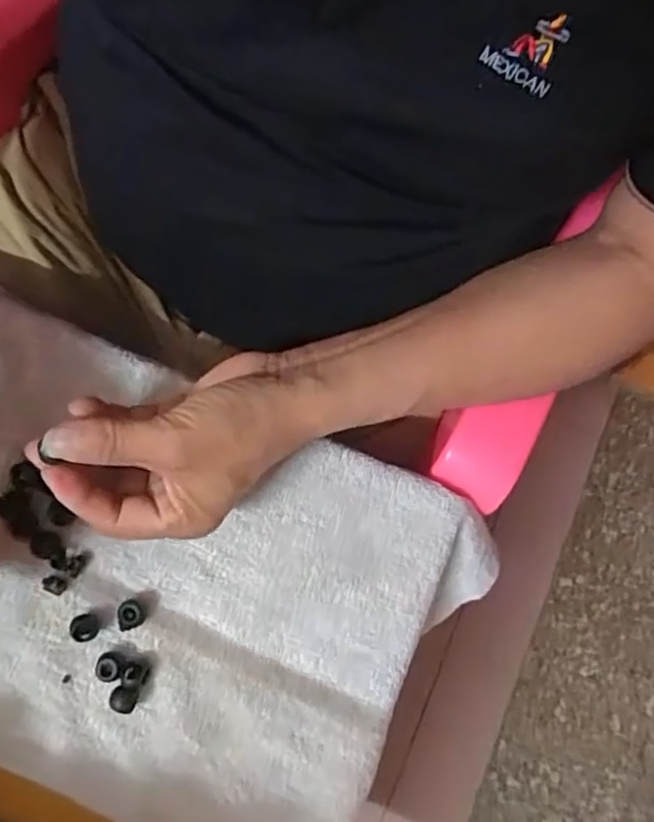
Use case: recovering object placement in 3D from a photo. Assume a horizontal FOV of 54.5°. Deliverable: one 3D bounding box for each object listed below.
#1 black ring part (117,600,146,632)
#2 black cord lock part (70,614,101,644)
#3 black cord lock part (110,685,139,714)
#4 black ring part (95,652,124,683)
[{"bbox_3d":[-0.110,0.114,0.355,0.014,0.009,0.015,0,79,-1],"label":"black ring part"},{"bbox_3d":[-0.134,0.121,0.353,0.013,0.012,0.016,-22,80,-6],"label":"black cord lock part"},{"bbox_3d":[-0.111,0.157,0.345,0.013,0.008,0.013,7,79,0],"label":"black cord lock part"},{"bbox_3d":[-0.121,0.141,0.349,0.017,0.009,0.015,-32,81,-7],"label":"black ring part"}]

